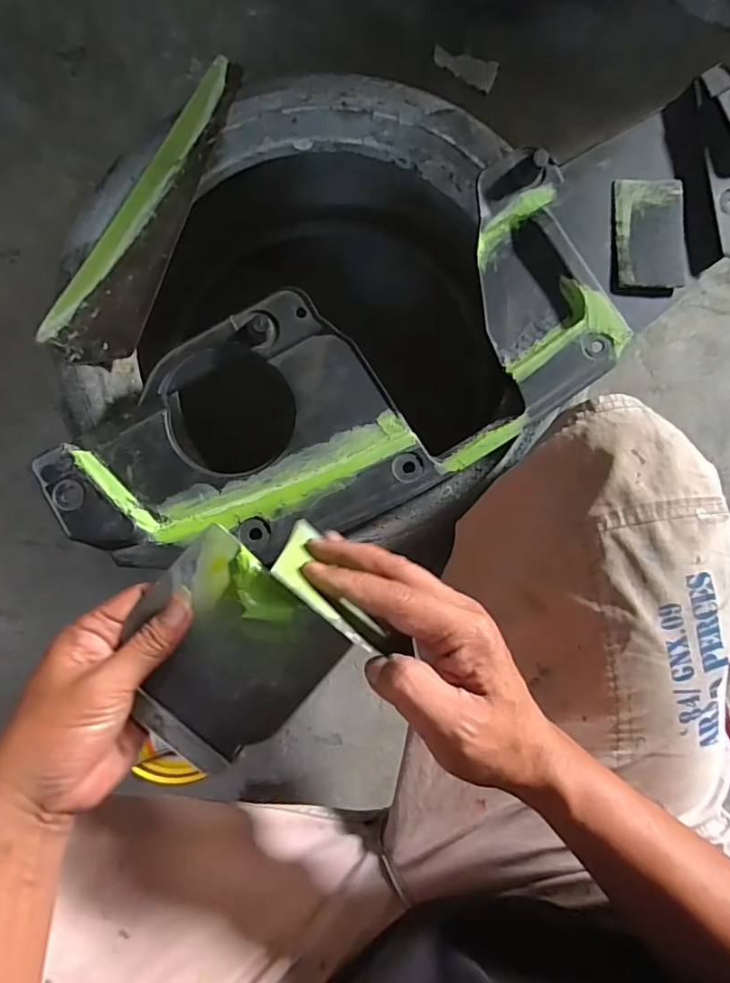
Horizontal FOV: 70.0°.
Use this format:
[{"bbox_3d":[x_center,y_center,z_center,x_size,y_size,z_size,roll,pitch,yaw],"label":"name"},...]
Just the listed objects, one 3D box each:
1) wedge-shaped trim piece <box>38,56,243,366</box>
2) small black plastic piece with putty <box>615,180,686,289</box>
[{"bbox_3d":[-0.210,-0.282,0.525,0.073,0.020,0.337,24,83,0],"label":"wedge-shaped trim piece"},{"bbox_3d":[0.291,-0.262,0.531,0.068,0.007,0.112,1,84,-2],"label":"small black plastic piece with putty"}]

